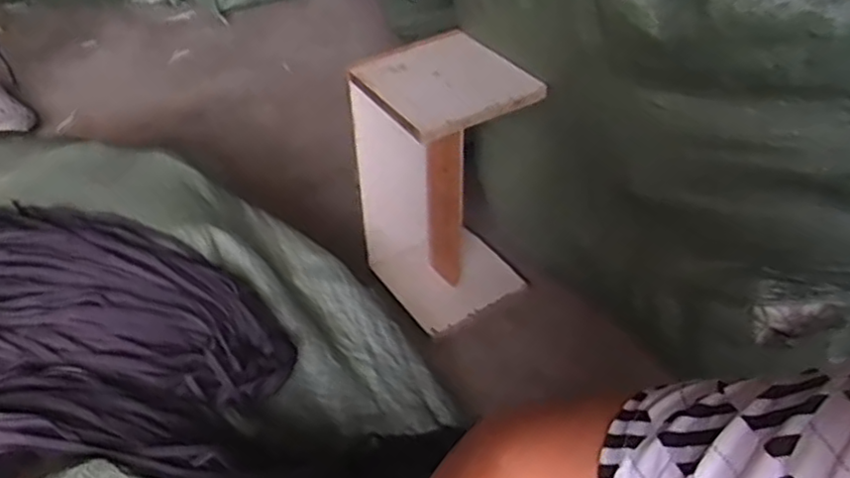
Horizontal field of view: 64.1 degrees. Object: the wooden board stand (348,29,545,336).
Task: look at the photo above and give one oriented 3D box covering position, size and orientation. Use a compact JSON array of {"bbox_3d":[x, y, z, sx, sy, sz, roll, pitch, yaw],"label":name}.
[{"bbox_3d":[0.034,-0.068,1.119,0.227,0.453,0.228,-22,46,-22],"label":"wooden board stand"}]

